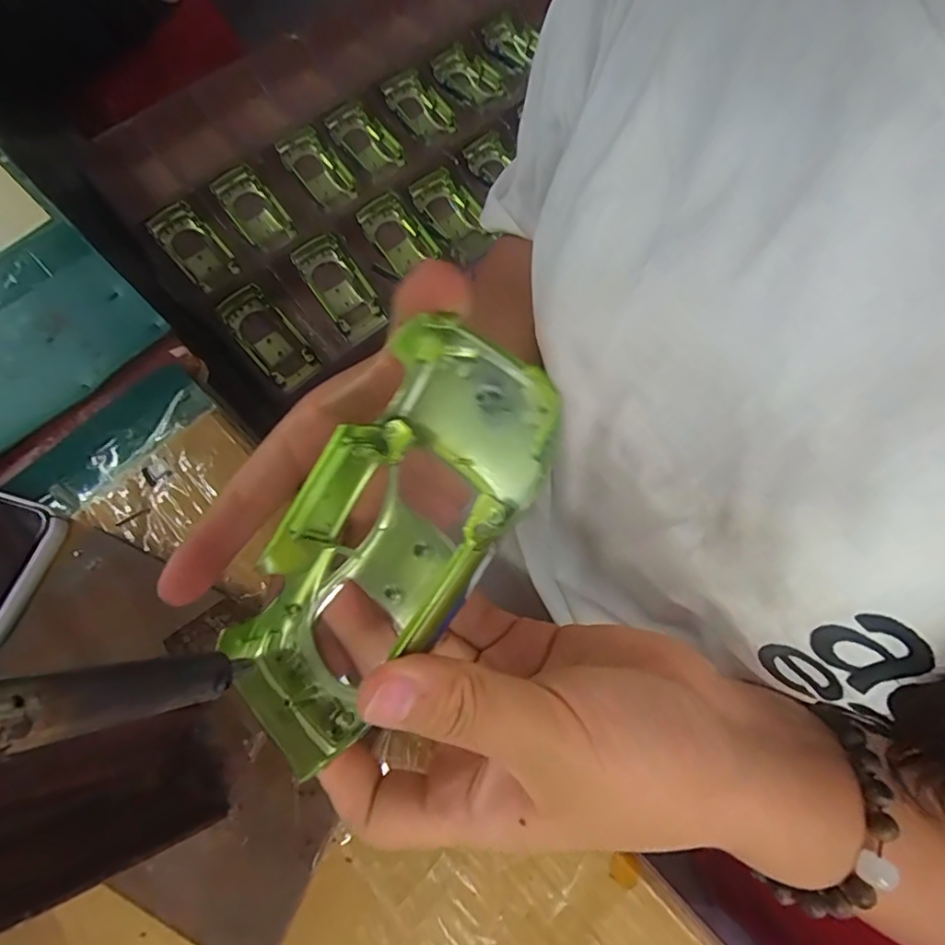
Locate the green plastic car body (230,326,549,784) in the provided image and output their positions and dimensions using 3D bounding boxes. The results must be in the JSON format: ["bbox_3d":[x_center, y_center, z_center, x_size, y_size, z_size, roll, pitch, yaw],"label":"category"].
[{"bbox_3d":[-0.028,0.022,0.162,0.057,0.028,0.135,39,107,16],"label":"green plastic car body"}]

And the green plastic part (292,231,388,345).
[{"bbox_3d":[-0.141,-0.197,0.575,0.056,0.037,0.116,-35,93,-12],"label":"green plastic part"}]

